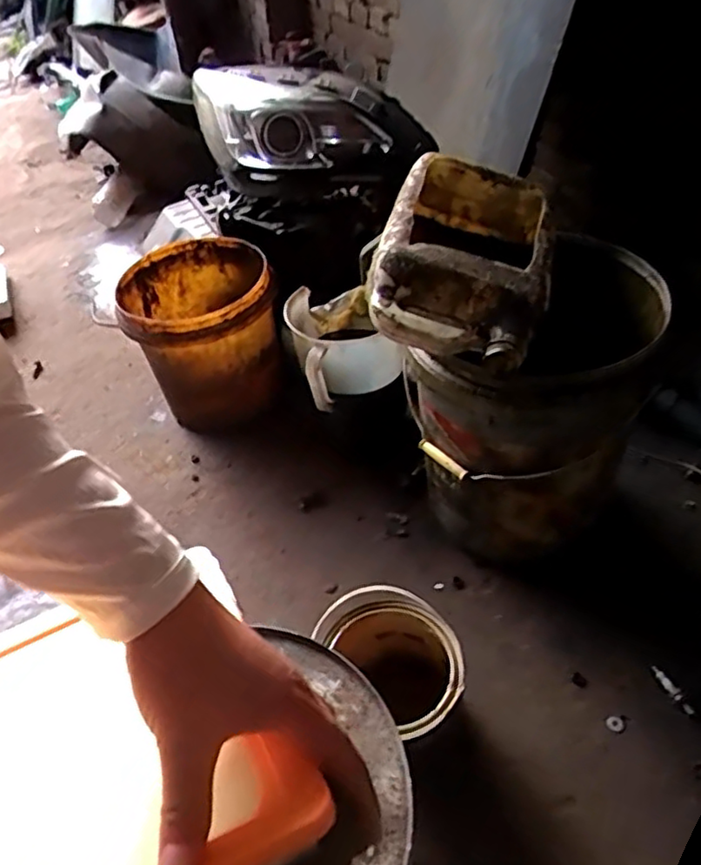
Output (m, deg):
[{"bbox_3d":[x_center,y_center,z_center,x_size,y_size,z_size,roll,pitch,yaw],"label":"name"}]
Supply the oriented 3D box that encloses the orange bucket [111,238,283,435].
[{"bbox_3d":[-0.267,-0.172,1.200,0.263,0.257,0.267,-11,45,-5],"label":"orange bucket"}]

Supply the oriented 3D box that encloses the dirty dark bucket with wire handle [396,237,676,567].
[{"bbox_3d":[0.229,-0.019,0.884,0.276,0.384,0.289,4,46,11],"label":"dirty dark bucket with wire handle"}]

